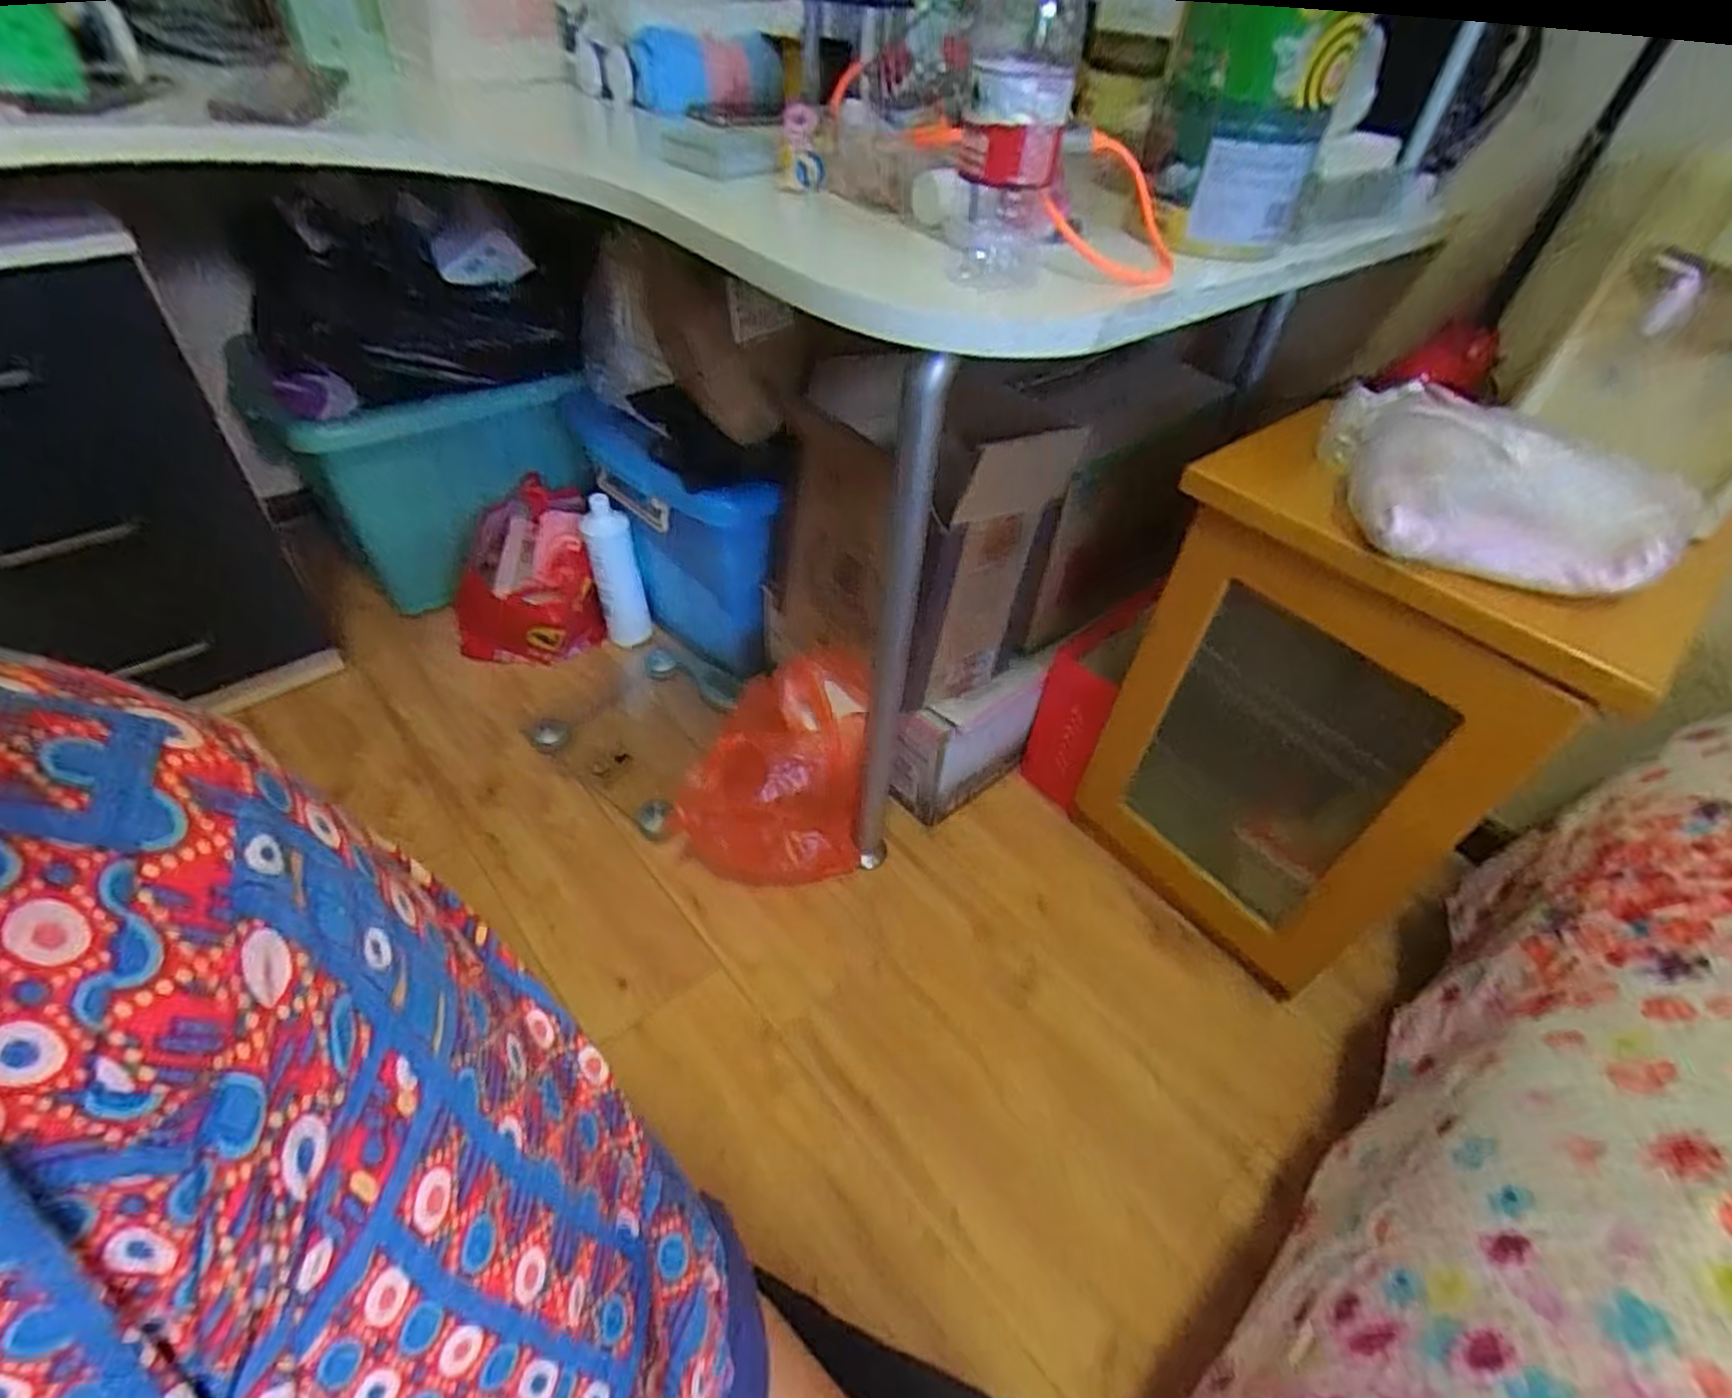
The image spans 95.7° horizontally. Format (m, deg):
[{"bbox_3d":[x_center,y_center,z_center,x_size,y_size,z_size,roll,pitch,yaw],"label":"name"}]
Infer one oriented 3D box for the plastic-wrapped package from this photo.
[{"bbox_3d":[0.512,-0.182,0.641,0.227,0.073,0.215,16,42,10],"label":"plastic-wrapped package"}]

